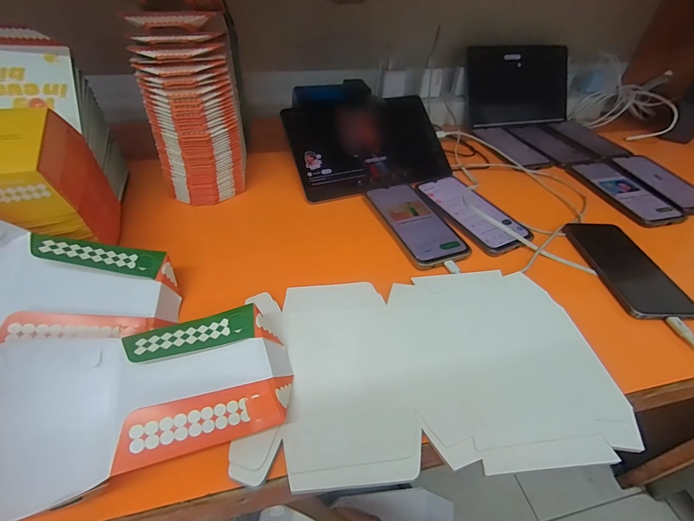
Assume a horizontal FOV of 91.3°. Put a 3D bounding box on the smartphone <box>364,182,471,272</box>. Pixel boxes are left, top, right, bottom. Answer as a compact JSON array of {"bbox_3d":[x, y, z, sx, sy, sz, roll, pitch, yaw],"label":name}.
[{"bbox_3d":[0.092,-0.055,0.467,0.082,0.008,0.165,-16,47,-17],"label":"smartphone"}]

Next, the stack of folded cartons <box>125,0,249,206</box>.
[{"bbox_3d":[-0.207,-0.233,0.475,0.122,0.233,0.189,-9,46,-11],"label":"stack of folded cartons"}]

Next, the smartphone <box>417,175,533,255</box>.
[{"bbox_3d":[0.179,-0.078,0.488,0.086,0.014,0.170,-20,49,-22],"label":"smartphone"}]

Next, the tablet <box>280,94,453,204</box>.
[{"bbox_3d":[0.035,-0.190,0.548,0.247,0.008,0.162,-15,82,-15],"label":"tablet"}]

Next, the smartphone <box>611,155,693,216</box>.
[{"bbox_3d":[0.541,-0.138,0.578,0.073,0.009,0.177,-3,43,-8],"label":"smartphone"}]

